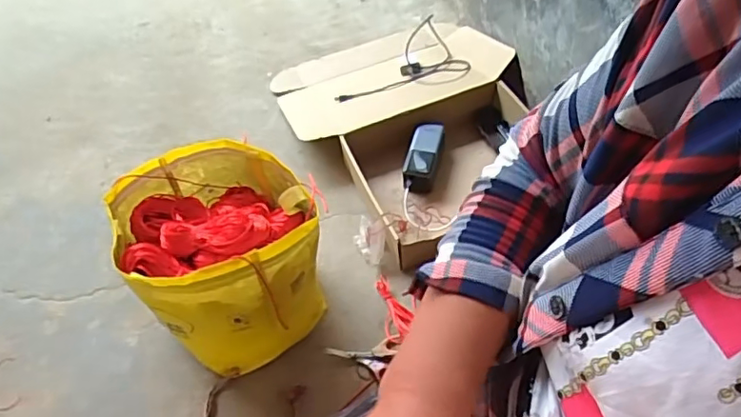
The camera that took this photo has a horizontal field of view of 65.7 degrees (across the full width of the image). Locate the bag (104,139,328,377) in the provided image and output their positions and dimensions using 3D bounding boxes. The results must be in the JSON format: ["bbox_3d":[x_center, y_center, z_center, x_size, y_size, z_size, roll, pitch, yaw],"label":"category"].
[{"bbox_3d":[-0.202,0.077,0.814,0.235,0.247,0.225,-27,57,-18],"label":"bag"}]

